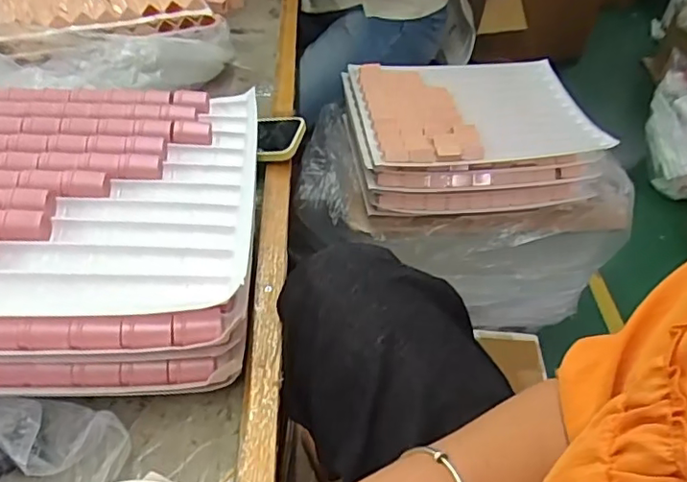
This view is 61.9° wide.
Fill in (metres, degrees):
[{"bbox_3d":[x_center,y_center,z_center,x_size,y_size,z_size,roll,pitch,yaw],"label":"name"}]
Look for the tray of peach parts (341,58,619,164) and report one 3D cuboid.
[{"bbox_3d":[0.222,-0.235,1.007,0.402,0.040,0.302,-3,45,-8],"label":"tray of peach parts"}]

